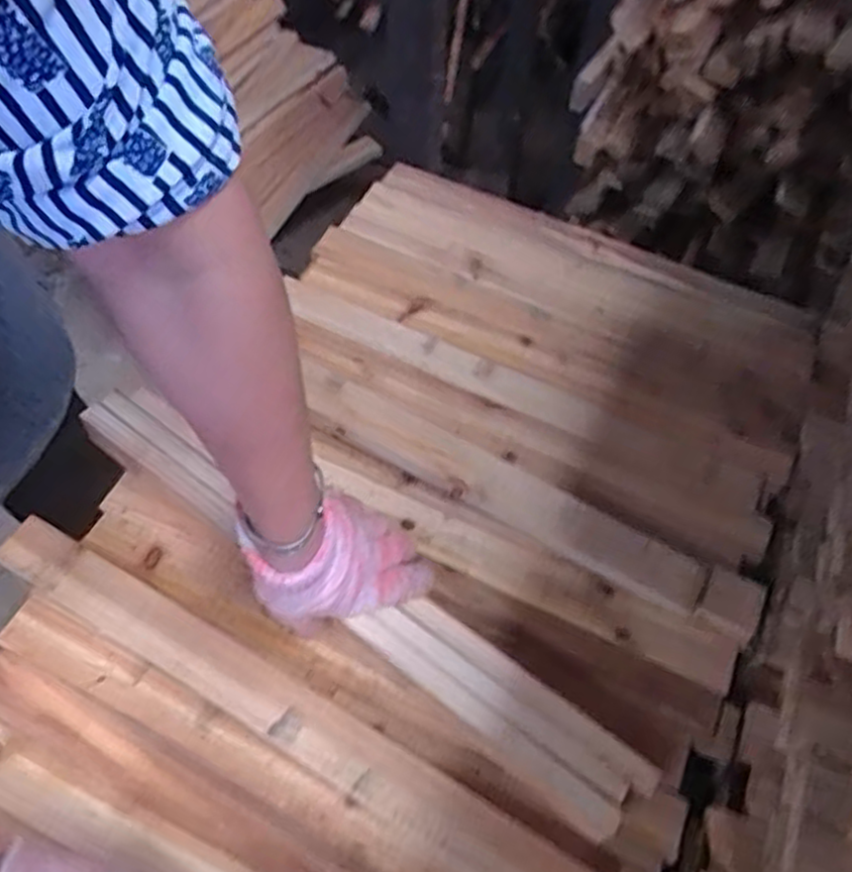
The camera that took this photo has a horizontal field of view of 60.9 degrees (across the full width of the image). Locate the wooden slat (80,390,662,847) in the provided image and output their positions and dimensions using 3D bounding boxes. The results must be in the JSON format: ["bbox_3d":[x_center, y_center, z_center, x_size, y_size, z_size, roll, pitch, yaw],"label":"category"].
[{"bbox_3d":[-0.066,0.118,0.559,0.512,0.031,0.061,33,62,13],"label":"wooden slat"}]

